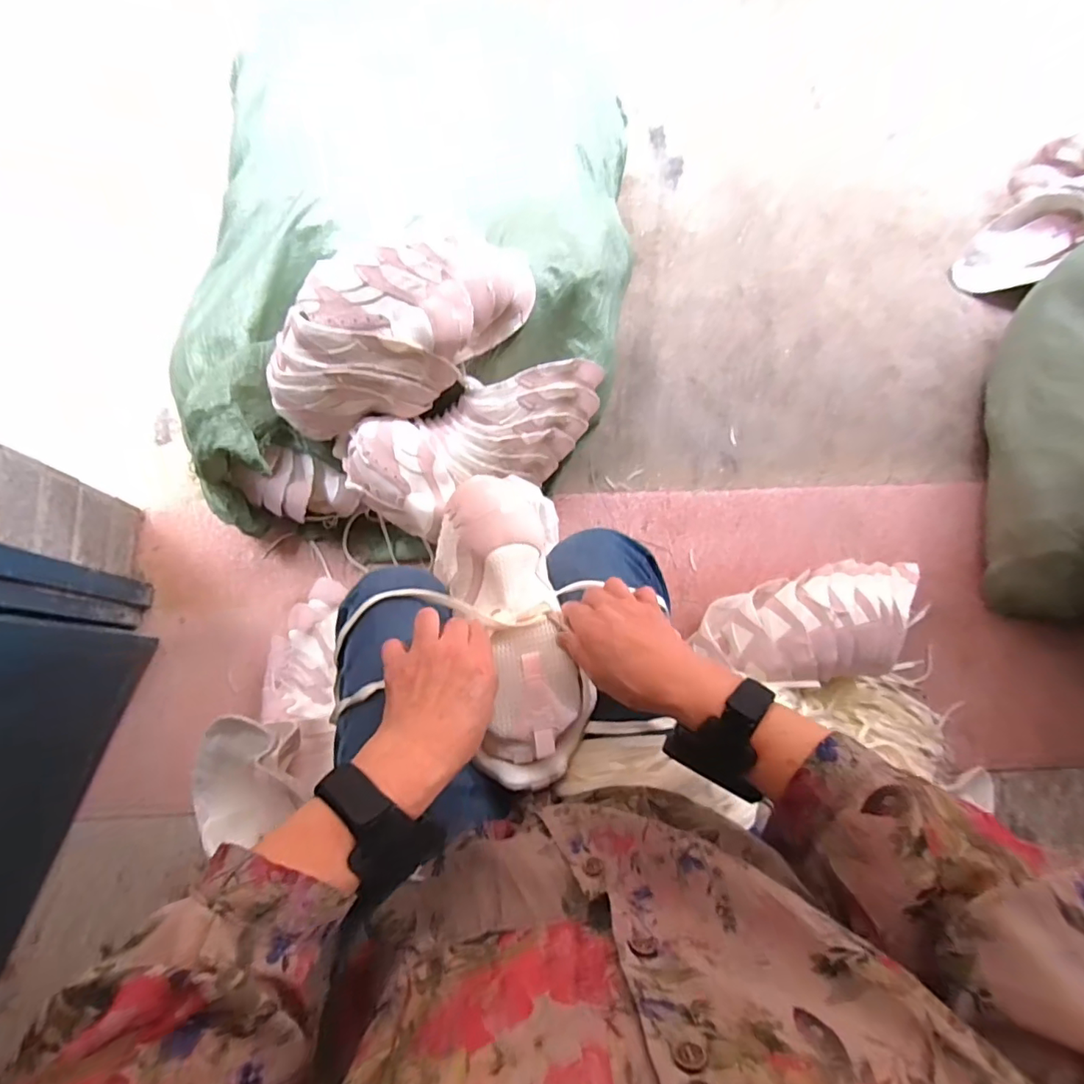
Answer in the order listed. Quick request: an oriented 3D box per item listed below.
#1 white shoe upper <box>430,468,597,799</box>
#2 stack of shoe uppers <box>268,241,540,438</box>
[{"bbox_3d":[-0.024,0.072,0.461,0.102,0.063,0.255,-11,83,-4],"label":"white shoe upper"},{"bbox_3d":[-0.186,-0.281,0.724,0.370,0.165,0.145,-18,77,-7],"label":"stack of shoe uppers"}]

